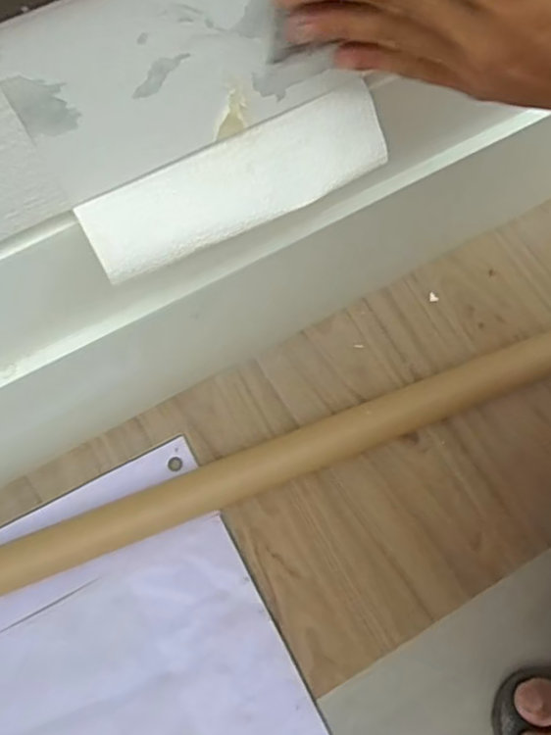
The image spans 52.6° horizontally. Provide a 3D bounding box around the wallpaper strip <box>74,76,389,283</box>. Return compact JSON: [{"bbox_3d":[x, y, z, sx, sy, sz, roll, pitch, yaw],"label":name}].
[{"bbox_3d":[-0.019,-0.098,0.298,0.165,0.010,0.047,-29,108,-9],"label":"wallpaper strip"}]

